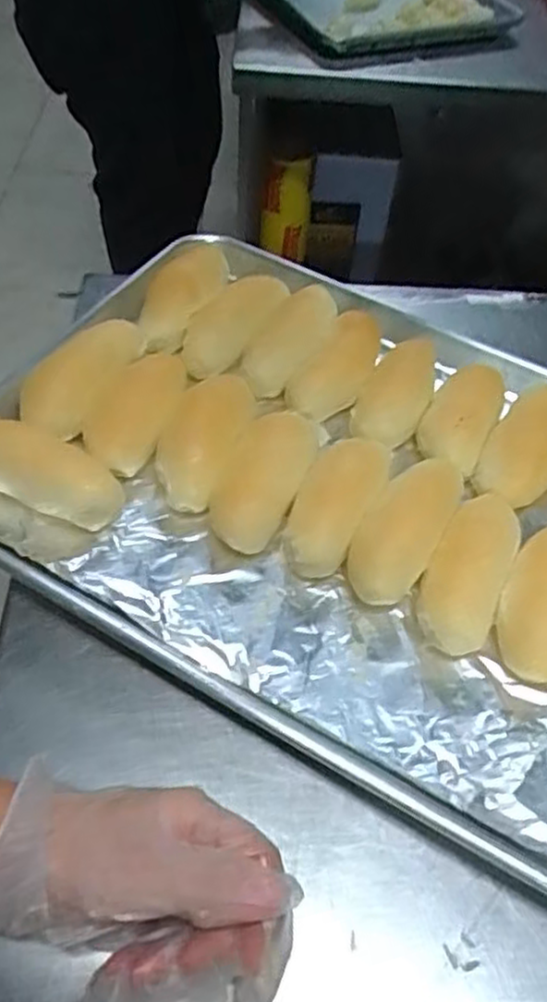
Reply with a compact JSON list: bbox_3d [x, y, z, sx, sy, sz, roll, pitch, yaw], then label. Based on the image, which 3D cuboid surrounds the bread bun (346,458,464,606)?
[{"bbox_3d":[0.076,0.019,0.435,0.042,0.026,0.106,28,55,15],"label":"bread bun"}]

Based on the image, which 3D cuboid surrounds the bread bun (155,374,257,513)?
[{"bbox_3d":[-0.043,-0.043,0.469,0.050,0.033,0.102,19,54,9],"label":"bread bun"}]

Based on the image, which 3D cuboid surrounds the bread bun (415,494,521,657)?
[{"bbox_3d":[0.112,0.040,0.423,0.041,0.028,0.099,22,54,11],"label":"bread bun"}]

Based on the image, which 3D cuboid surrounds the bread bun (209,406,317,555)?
[{"bbox_3d":[-0.004,-0.015,0.450,0.044,0.033,0.095,21,54,10],"label":"bread bun"}]

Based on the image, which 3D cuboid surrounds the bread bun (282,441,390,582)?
[{"bbox_3d":[0.038,0.003,0.448,0.040,0.029,0.098,24,54,13],"label":"bread bun"}]

